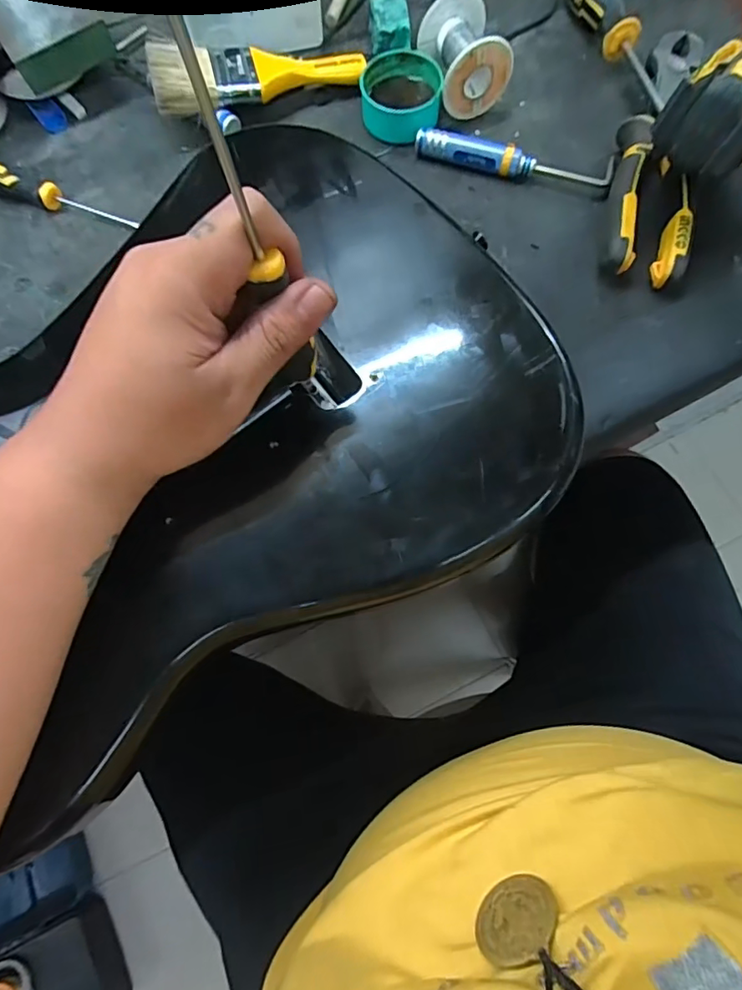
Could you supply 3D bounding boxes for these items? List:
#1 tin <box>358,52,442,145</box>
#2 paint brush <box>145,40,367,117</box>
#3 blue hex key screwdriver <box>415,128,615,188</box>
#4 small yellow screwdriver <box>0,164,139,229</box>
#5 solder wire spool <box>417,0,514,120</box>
[{"bbox_3d":[0.023,-0.303,0.393,0.058,0.025,0.062,0,75,1],"label":"tin"},{"bbox_3d":[-0.084,-0.320,0.385,0.157,0.016,0.052,-18,83,-14],"label":"paint brush"},{"bbox_3d":[0.106,-0.249,0.380,0.146,0.017,0.025,9,76,3],"label":"blue hex key screwdriver"},{"bbox_3d":[-0.236,-0.222,0.375,0.142,0.023,0.019,17,76,5],"label":"small yellow screwdriver"},{"bbox_3d":[0.069,-0.330,0.387,0.052,0.050,0.066,-21,76,-5],"label":"solder wire spool"}]

